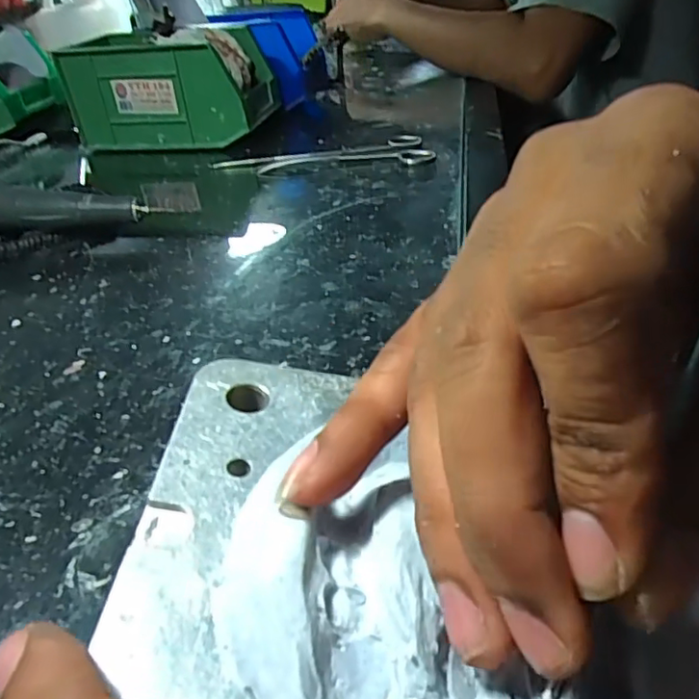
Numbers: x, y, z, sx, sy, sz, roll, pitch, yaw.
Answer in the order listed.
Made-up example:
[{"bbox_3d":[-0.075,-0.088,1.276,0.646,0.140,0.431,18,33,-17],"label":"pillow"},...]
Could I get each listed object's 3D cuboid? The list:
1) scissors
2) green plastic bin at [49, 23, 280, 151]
[{"bbox_3d":[-0.021,-0.156,0.478,0.172,0.007,0.059,-3,35,3],"label":"scissors"},{"bbox_3d":[-0.161,-0.243,0.551,0.171,0.084,0.097,3,36,12],"label":"green plastic bin"}]

